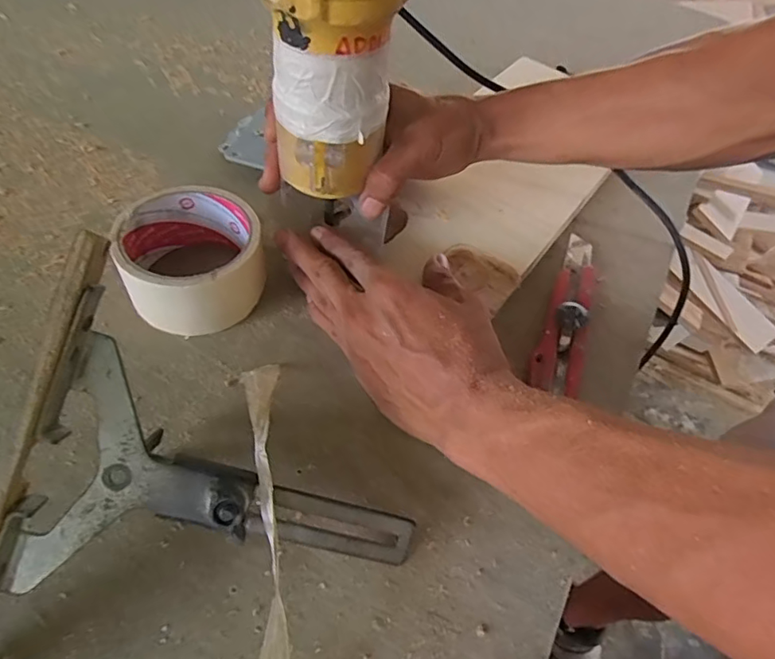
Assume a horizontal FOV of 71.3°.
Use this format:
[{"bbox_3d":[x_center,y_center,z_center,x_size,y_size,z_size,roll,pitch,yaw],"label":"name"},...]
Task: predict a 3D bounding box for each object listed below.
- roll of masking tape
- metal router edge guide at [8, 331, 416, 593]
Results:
[{"bbox_3d":[-0.128,-0.046,0.357,0.085,0.050,0.085,4,53,-5],"label":"roll of masking tape"},{"bbox_3d":[-0.070,0.063,0.251,0.177,0.018,0.105,4,92,-16],"label":"metal router edge guide"}]

